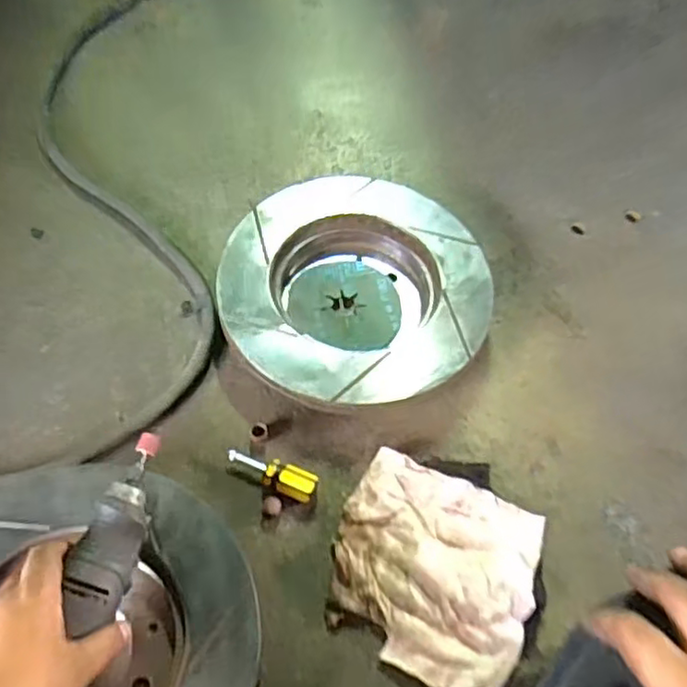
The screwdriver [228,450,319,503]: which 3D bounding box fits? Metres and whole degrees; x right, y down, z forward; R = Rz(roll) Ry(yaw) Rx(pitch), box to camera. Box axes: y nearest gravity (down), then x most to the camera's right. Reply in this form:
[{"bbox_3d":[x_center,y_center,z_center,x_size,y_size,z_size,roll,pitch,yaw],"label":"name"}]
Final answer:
[{"bbox_3d":[-0.060,0.111,0.546,0.076,0.022,0.025,19,60,7],"label":"screwdriver"}]

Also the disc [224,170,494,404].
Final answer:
[{"bbox_3d":[0.011,-0.056,0.635,0.244,0.049,0.258,2,59,-3],"label":"disc"}]

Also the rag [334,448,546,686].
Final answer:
[{"bbox_3d":[0.071,0.178,0.517,0.154,0.023,0.153,19,60,7],"label":"rag"}]

